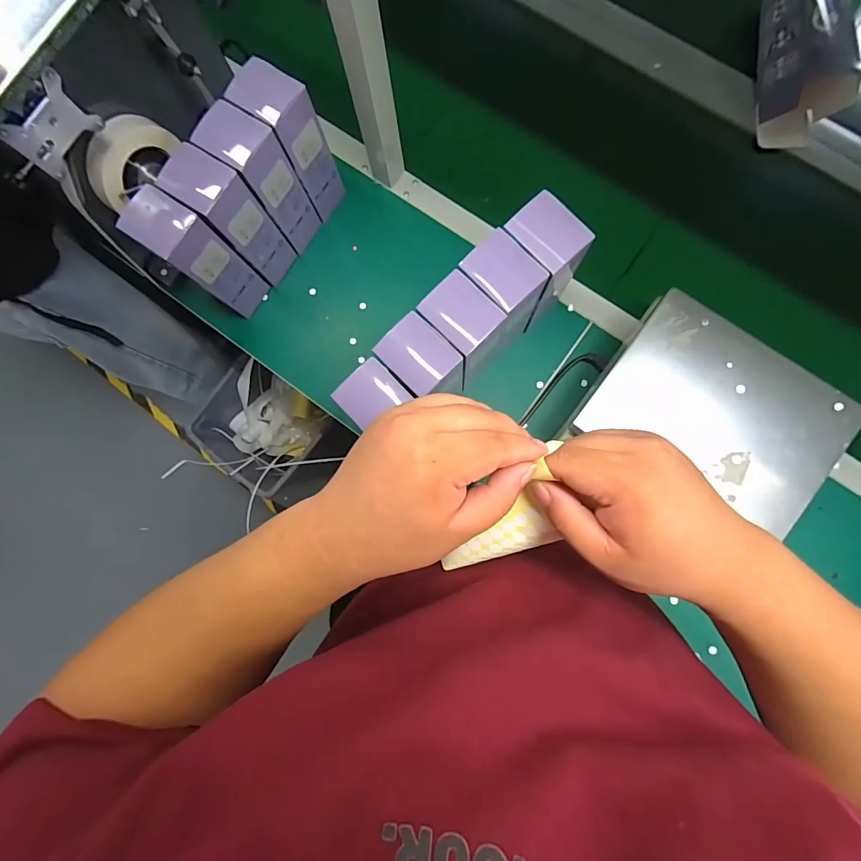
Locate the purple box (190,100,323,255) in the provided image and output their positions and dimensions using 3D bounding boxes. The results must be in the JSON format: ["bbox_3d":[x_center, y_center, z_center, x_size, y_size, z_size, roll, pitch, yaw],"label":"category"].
[{"bbox_3d":[-0.232,-0.347,0.607,0.086,0.185,0.066,37,87,6],"label":"purple box"}]

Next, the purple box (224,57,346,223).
[{"bbox_3d":[-0.193,-0.399,0.610,0.087,0.188,0.066,40,87,7],"label":"purple box"}]

